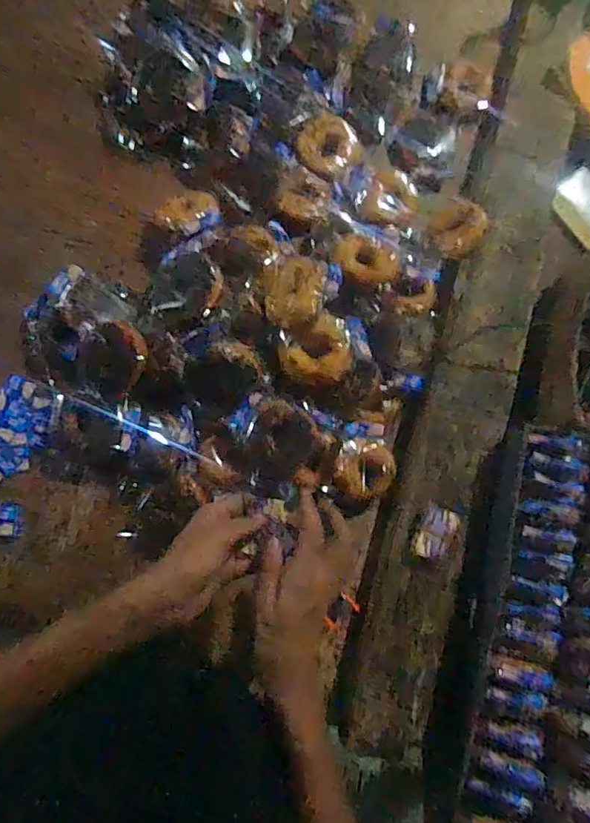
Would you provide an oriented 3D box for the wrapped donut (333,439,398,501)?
[{"bbox_3d":[0.088,0.076,0.630,0.079,0.045,0.075,1,81,-6],"label":"wrapped donut"}]

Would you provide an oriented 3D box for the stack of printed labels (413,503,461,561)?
[{"bbox_3d":[0.165,0.143,0.587,0.042,0.015,0.061,28,79,-1],"label":"stack of printed labels"}]

